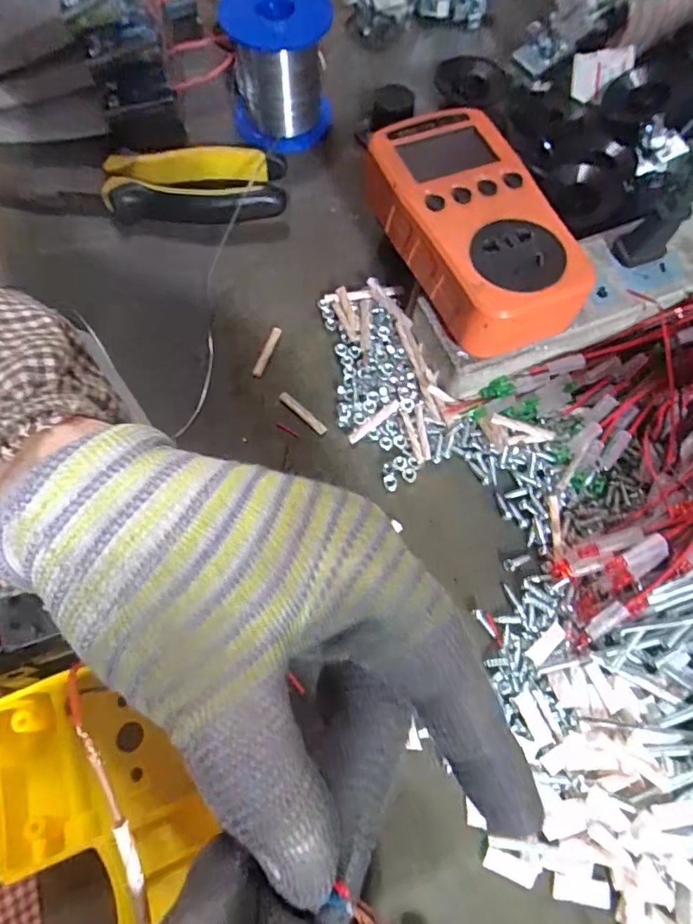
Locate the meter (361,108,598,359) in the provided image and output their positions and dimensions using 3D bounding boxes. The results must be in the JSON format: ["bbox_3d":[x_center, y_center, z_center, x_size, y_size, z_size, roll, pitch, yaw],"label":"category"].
[{"bbox_3d":[0.053,-0.104,0.234,0.064,0.030,0.111,-20,69,-10],"label":"meter"}]

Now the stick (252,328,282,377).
[{"bbox_3d":[-0.041,-0.058,0.270,0.005,0.004,0.031,18,70,7],"label":"stick"}]

